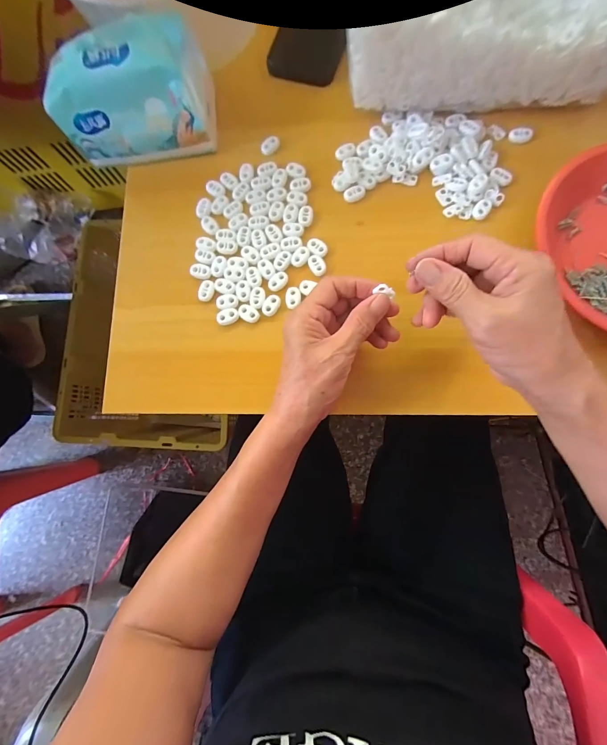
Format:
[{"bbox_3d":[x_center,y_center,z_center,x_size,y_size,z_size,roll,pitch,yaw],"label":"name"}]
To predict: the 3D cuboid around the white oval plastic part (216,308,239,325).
[{"bbox_3d":[-0.077,-0.057,0.319,0.022,0.005,0.015,-19,80,1],"label":"white oval plastic part"}]

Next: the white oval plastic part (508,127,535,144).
[{"bbox_3d":[0.228,-0.249,0.330,0.022,0.006,0.016,0,81,4],"label":"white oval plastic part"}]

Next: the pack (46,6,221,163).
[{"bbox_3d":[-0.169,-0.287,0.320,0.139,0.083,0.105,3,81,4],"label":"pack"}]

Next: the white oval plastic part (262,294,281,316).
[{"bbox_3d":[-0.033,-0.068,0.317,0.015,0.004,0.022,23,83,7],"label":"white oval plastic part"}]

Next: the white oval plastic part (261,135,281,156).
[{"bbox_3d":[-0.037,-0.251,0.349,0.014,0.007,0.023,34,85,8],"label":"white oval plastic part"}]

